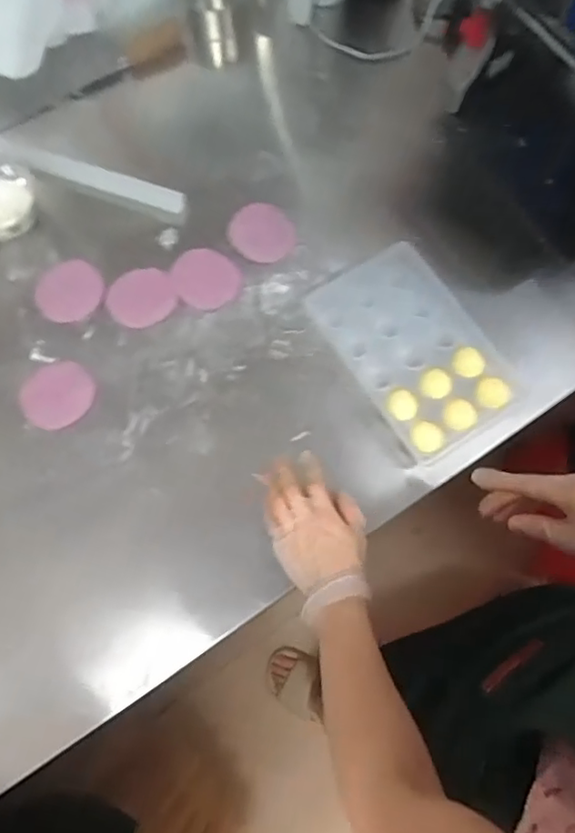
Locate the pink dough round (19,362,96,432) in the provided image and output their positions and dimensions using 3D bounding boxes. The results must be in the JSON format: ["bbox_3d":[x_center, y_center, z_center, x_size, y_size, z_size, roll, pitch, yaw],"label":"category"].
[{"bbox_3d":[-0.264,-0.025,0.691,0.077,0.007,0.080,0,72,0],"label":"pink dough round"}]

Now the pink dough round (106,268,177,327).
[{"bbox_3d":[-0.179,-0.146,0.730,0.078,0.012,0.071,0,72,0],"label":"pink dough round"}]

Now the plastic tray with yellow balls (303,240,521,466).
[{"bbox_3d":[0.146,-0.083,0.700,0.149,0.033,0.236,-31,75,-10],"label":"plastic tray with yellow balls"}]

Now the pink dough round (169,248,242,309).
[{"bbox_3d":[-0.100,-0.170,0.736,0.077,0.015,0.076,0,72,0],"label":"pink dough round"}]

